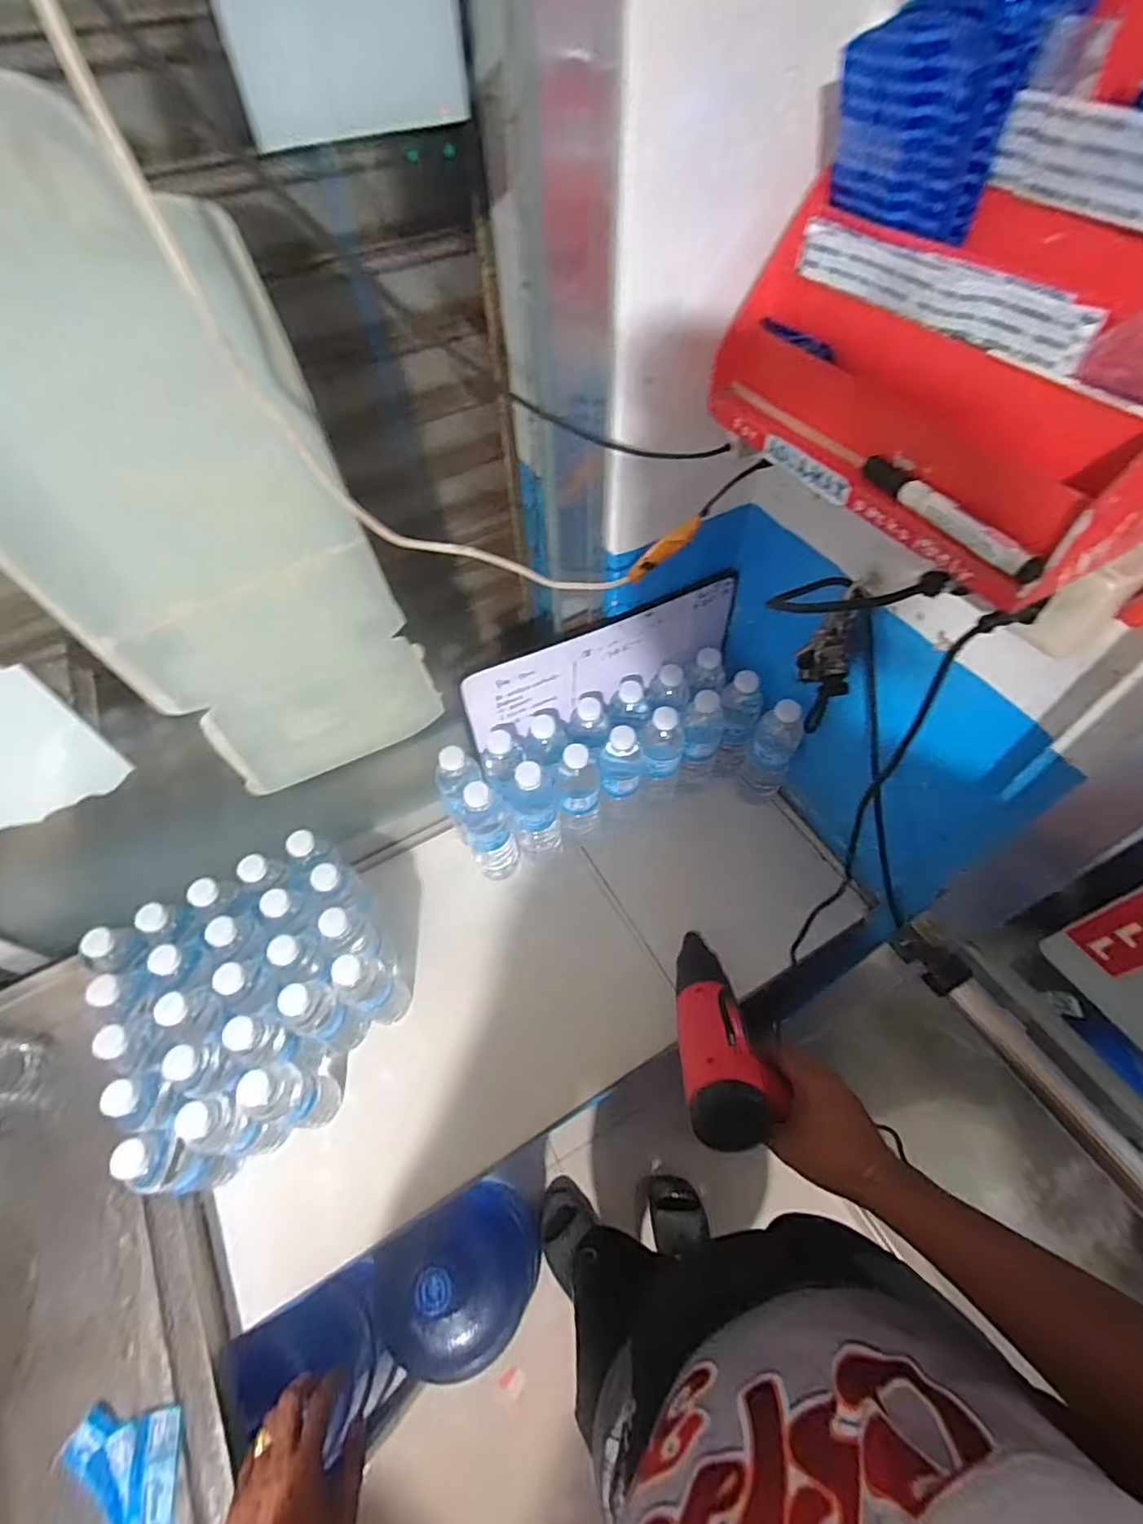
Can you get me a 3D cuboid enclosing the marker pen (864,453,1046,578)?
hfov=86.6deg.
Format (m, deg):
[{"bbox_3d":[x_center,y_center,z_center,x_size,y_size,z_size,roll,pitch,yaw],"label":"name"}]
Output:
[{"bbox_3d":[0.240,-0.163,0.391,0.017,0.016,0.140,-21,58,-13],"label":"marker pen"}]

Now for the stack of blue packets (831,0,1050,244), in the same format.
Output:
[{"bbox_3d":[0.214,-0.396,0.372,0.039,0.097,0.099,-27,60,-16],"label":"stack of blue packets"}]

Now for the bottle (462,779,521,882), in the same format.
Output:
[{"bbox_3d":[-0.109,0.096,0.811,0.065,0.203,0.050,-14,57,-9],"label":"bottle"}]

